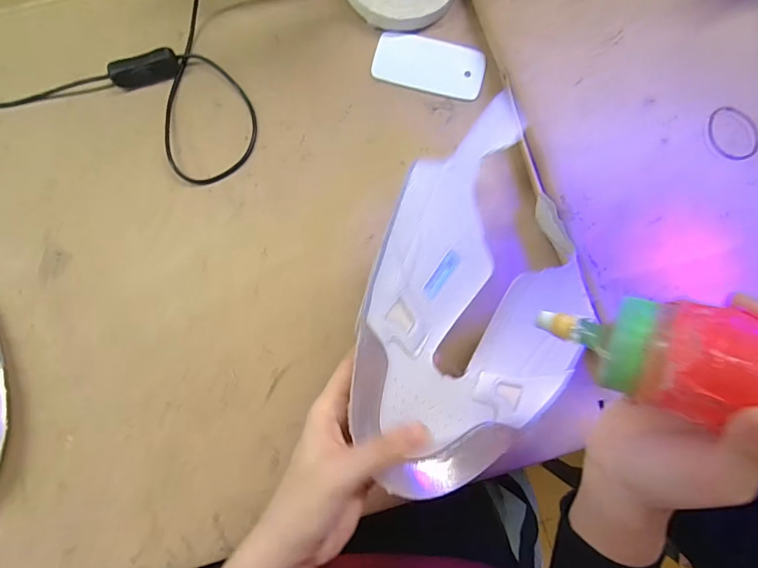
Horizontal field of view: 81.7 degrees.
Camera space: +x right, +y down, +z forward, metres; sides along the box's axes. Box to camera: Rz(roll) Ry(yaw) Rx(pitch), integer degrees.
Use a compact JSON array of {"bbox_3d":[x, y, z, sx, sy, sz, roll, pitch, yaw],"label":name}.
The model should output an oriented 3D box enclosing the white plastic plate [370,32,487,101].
[{"bbox_3d":[0.049,-0.213,0.424,0.105,0.007,0.054,15,81,0],"label":"white plastic plate"}]

